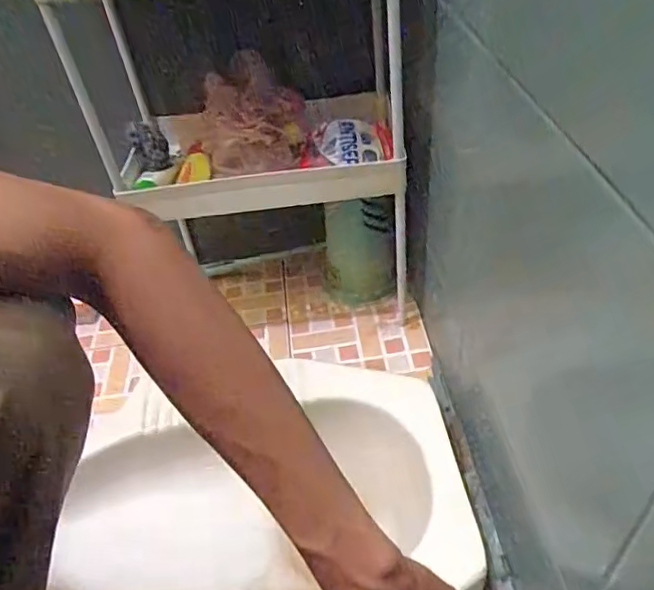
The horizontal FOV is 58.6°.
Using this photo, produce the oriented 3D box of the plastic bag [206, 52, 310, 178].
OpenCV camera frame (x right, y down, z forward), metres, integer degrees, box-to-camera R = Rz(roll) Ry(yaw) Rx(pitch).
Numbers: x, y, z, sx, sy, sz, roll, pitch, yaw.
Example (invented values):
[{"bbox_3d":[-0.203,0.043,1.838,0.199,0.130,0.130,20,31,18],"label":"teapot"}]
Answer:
[{"bbox_3d":[-0.096,-0.239,0.769,0.124,0.136,0.116,-11,42,-2],"label":"plastic bag"}]

